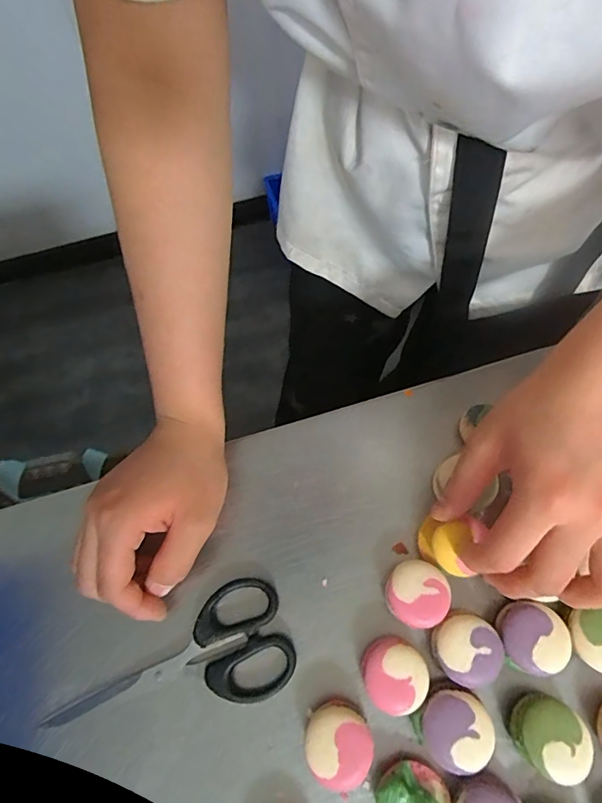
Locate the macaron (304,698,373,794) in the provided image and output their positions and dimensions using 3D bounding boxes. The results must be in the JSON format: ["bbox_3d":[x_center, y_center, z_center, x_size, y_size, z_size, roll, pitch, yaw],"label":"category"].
[{"bbox_3d":[0.021,0.190,0.249,0.035,0.020,0.038,-1,65,2],"label":"macaron"}]

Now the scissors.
[{"bbox_3d":[-0.078,0.161,0.270,0.143,0.009,0.064,-20,67,-7],"label":"scissors"}]

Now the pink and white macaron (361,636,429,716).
[{"bbox_3d":[0.054,0.159,0.262,0.035,0.021,0.038,-1,65,2],"label":"pink and white macaron"}]

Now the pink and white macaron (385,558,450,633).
[{"bbox_3d":[0.071,0.119,0.278,0.036,0.024,0.036,-1,65,2],"label":"pink and white macaron"}]

